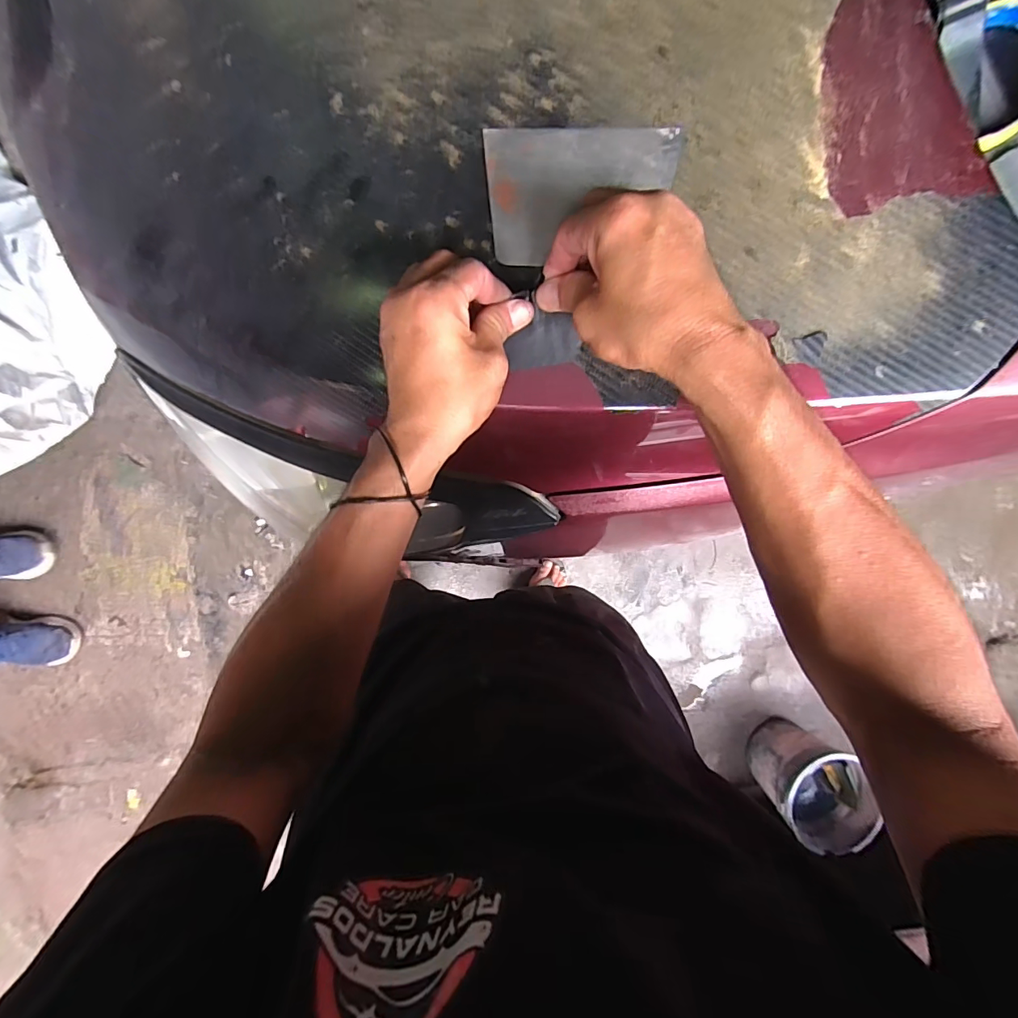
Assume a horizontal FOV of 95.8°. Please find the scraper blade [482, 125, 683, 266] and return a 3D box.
[{"bbox_3d":[0.052,-0.233,0.340,0.137,0.005,0.094,0,96,4],"label":"scraper blade"}]

